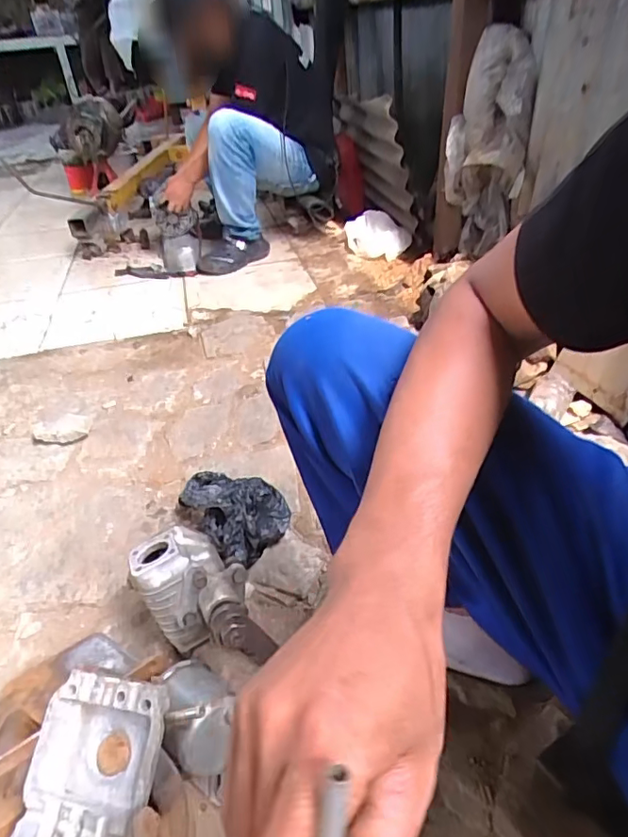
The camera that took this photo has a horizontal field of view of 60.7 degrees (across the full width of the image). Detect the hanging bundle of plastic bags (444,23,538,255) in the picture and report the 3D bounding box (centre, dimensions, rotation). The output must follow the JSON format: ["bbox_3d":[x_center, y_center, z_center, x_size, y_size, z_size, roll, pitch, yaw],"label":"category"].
[{"bbox_3d":[0.416,-0.640,1.300,0.176,0.472,0.189,4,37,12],"label":"hanging bundle of plastic bags"}]

